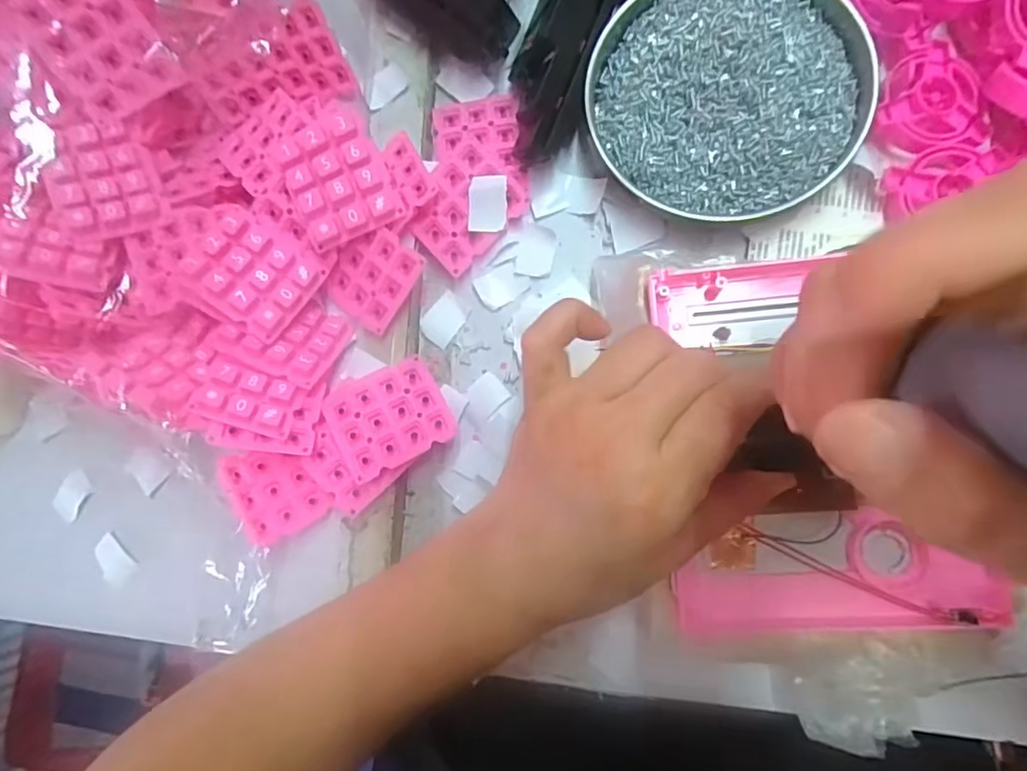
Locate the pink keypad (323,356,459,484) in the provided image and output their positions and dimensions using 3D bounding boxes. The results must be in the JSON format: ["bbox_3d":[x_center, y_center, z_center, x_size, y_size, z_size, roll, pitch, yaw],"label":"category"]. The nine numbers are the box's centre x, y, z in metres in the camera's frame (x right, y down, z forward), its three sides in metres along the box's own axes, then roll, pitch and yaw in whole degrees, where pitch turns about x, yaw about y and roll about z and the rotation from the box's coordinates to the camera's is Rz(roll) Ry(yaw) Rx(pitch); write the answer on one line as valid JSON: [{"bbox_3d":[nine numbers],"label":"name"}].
[{"bbox_3d":[-0.065,0.016,0.307,0.059,0.007,0.050,-26,74,-11],"label":"pink keypad"}]

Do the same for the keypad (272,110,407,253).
[{"bbox_3d":[-0.091,-0.106,0.300,0.050,0.016,0.062,-25,100,0],"label":"keypad"}]

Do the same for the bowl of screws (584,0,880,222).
[{"bbox_3d":[0.108,-0.152,0.302,0.133,0.020,0.128,-1,85,10],"label":"bowl of screws"}]

